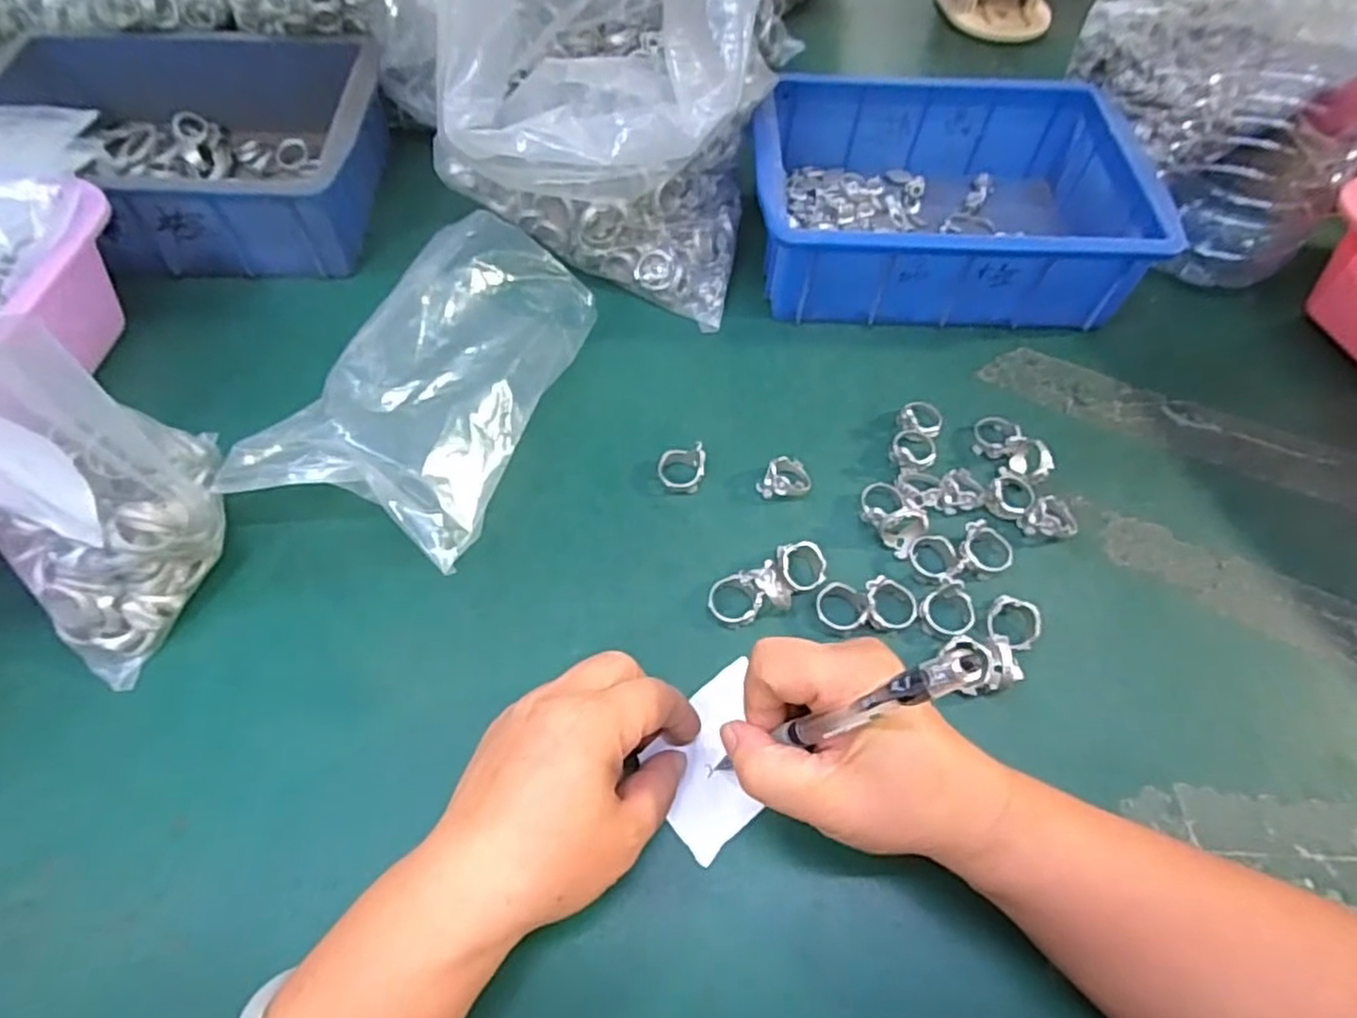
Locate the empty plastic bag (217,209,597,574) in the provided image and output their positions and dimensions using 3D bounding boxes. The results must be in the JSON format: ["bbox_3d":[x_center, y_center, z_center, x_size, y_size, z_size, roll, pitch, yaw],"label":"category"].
[{"bbox_3d":[-0.131,-0.070,0.379,0.123,0.074,0.182,20,61,9],"label":"empty plastic bag"}]

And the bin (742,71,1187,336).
[{"bbox_3d":[0.174,-0.209,0.475,0.244,0.070,0.176,5,60,0],"label":"bin"}]

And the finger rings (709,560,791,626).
[{"bbox_3d":[0.035,0.042,0.348,0.039,0.018,0.024,-14,61,-11],"label":"finger rings"}]

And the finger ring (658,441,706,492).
[{"bbox_3d":[0.002,-0.023,0.388,0.026,0.017,0.022,1,60,-2],"label":"finger ring"}]

